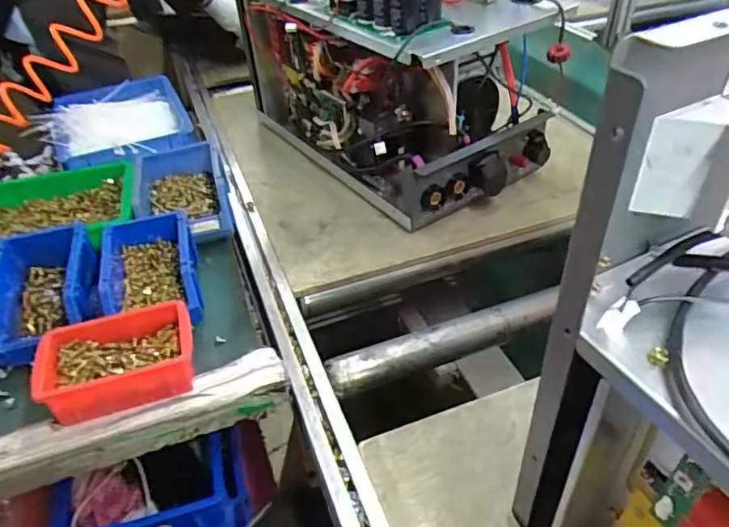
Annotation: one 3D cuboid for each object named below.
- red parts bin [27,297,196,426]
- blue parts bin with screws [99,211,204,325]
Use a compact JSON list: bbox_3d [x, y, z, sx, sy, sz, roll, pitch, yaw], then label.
[{"bbox_3d":[-0.254,0.102,0.578,0.152,0.051,0.102,-12,41,-10],"label":"red parts bin"},{"bbox_3d":[-0.257,0.011,0.676,0.101,0.069,0.157,-14,41,-12],"label":"blue parts bin with screws"}]

